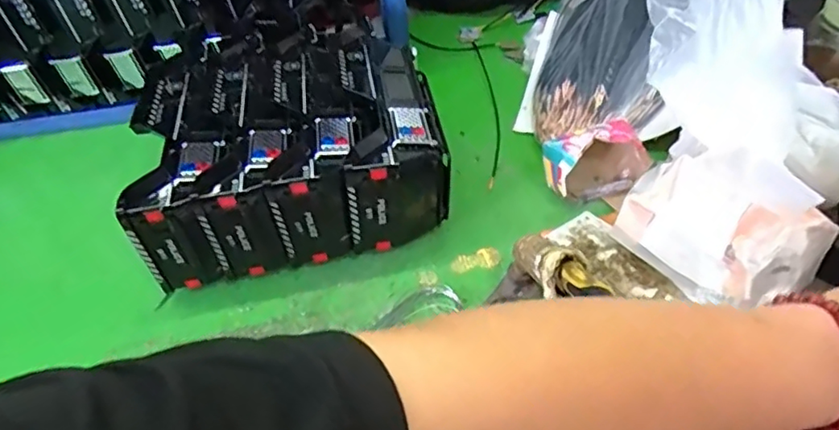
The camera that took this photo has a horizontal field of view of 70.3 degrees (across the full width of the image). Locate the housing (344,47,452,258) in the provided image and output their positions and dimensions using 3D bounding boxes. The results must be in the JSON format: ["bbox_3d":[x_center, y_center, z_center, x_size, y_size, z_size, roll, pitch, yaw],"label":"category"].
[{"bbox_3d":[-0.023,-0.063,0.559,0.088,0.101,0.163,-6,46,-1],"label":"housing"}]

